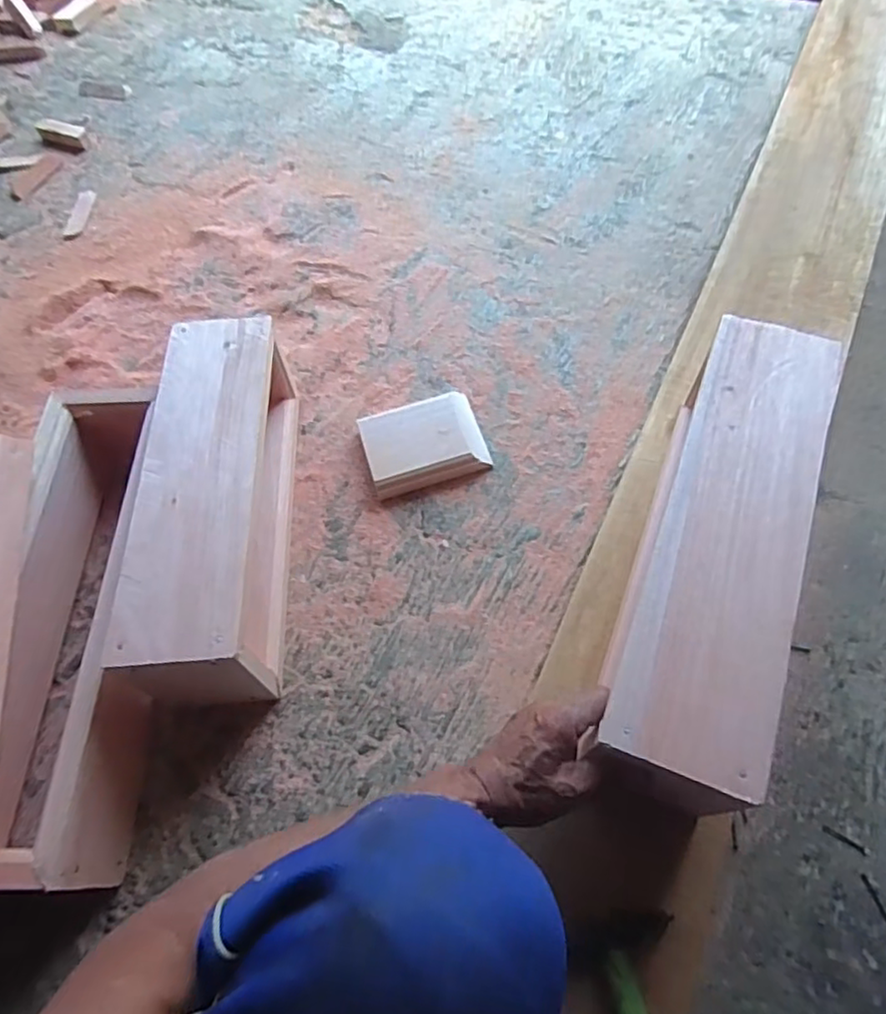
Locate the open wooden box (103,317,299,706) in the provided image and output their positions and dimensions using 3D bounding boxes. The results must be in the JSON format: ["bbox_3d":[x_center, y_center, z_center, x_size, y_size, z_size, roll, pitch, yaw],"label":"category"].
[{"bbox_3d":[-0.233,-0.006,0.674,0.117,0.147,0.382,-6,61,0],"label":"open wooden box"}]

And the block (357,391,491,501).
[{"bbox_3d":[-0.023,-0.077,0.764,0.141,0.035,0.112,-16,61,-6],"label":"block"}]

